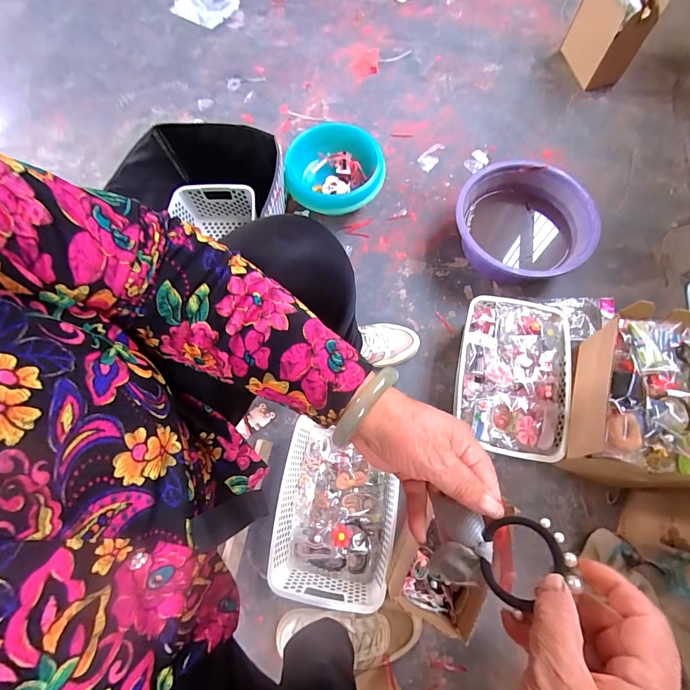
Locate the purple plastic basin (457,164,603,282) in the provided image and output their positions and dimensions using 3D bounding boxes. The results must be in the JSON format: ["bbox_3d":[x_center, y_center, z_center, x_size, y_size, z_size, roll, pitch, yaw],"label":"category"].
[{"bbox_3d":[0.383,-0.255,0.800,0.274,0.109,0.256,-1,71,2],"label":"purple plastic basin"}]

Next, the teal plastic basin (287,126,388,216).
[{"bbox_3d":[-0.028,-0.415,0.883,0.221,0.115,0.214,-1,71,2],"label":"teal plastic basin"}]

